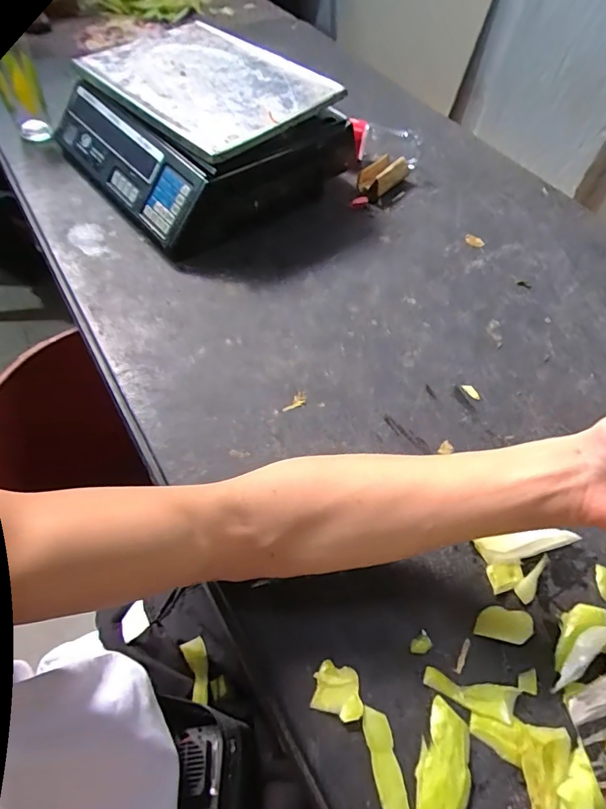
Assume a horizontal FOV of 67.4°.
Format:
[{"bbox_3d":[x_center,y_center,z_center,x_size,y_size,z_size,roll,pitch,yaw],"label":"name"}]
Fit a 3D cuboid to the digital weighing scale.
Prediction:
[{"bbox_3d":[-0.159,-0.394,0.654,0.294,0.139,0.348,-38,65,-26],"label":"digital weighing scale"}]

